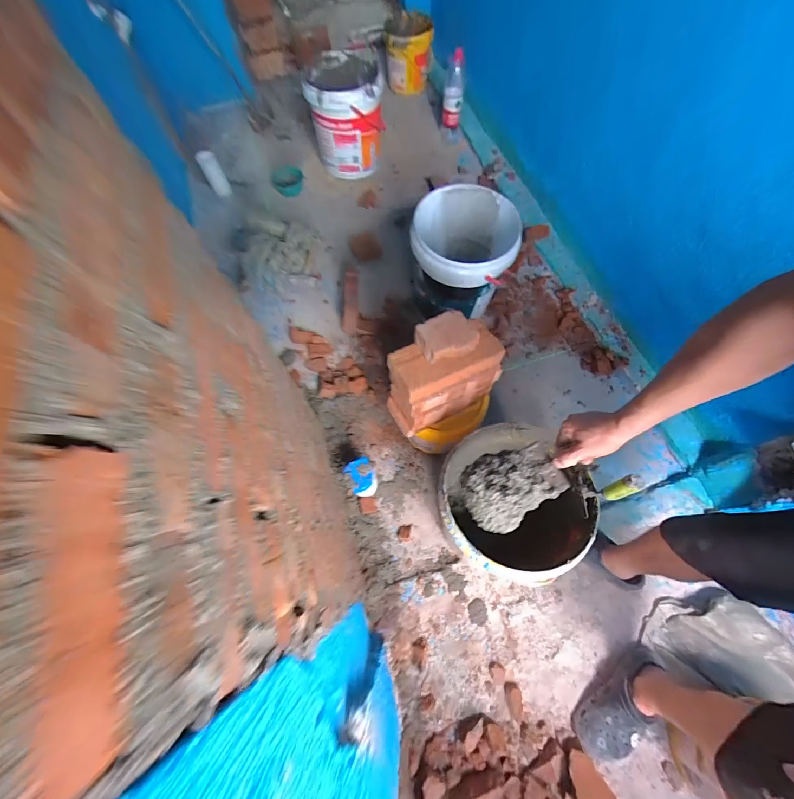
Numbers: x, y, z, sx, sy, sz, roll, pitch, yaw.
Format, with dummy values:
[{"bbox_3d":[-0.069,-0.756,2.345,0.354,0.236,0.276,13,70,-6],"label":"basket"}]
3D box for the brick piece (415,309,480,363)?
[{"bbox_3d":[0.101,-0.127,0.697,0.118,0.047,0.081,-21,68,-7],"label":"brick piece"}]

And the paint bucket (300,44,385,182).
[{"bbox_3d":[-0.200,-1.201,1.477,0.275,0.361,0.293,-1,67,2],"label":"paint bucket"}]

